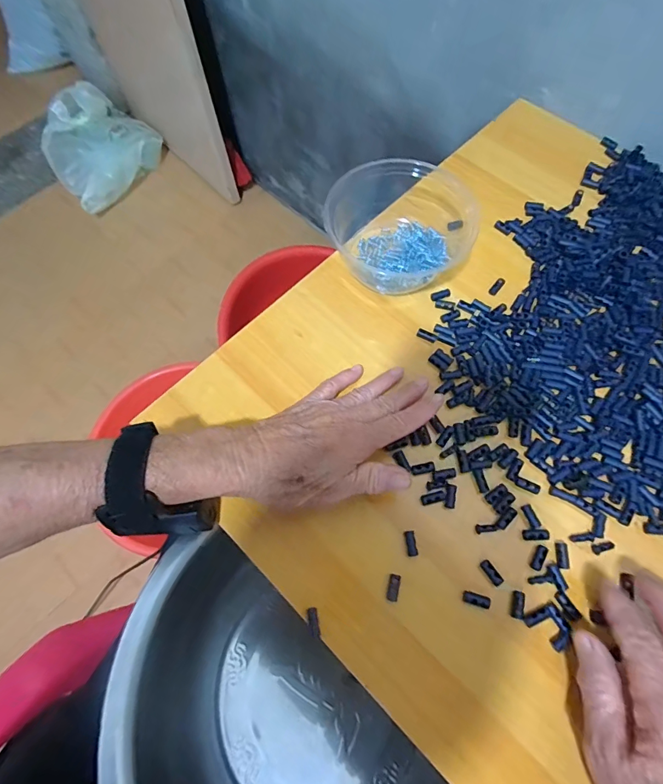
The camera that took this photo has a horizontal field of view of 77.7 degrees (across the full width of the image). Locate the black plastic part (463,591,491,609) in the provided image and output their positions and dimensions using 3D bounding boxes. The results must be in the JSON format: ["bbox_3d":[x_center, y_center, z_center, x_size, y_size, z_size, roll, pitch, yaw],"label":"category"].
[{"bbox_3d":[0.106,0.151,0.299,0.019,0.005,0.008,15,69,7],"label":"black plastic part"}]

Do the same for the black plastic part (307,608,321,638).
[{"bbox_3d":[-0.013,0.164,0.293,0.007,0.004,0.019,-9,68,-2],"label":"black plastic part"}]

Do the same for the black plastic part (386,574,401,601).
[{"bbox_3d":[0.046,0.144,0.303,0.008,0.004,0.018,12,69,6],"label":"black plastic part"}]

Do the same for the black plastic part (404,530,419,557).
[{"bbox_3d":[0.061,0.116,0.314,0.008,0.004,0.018,-8,68,-2],"label":"black plastic part"}]

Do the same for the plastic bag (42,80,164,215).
[{"bbox_3d":[-0.602,-0.646,1.072,0.142,0.213,0.293,35,73,14],"label":"plastic bag"}]

